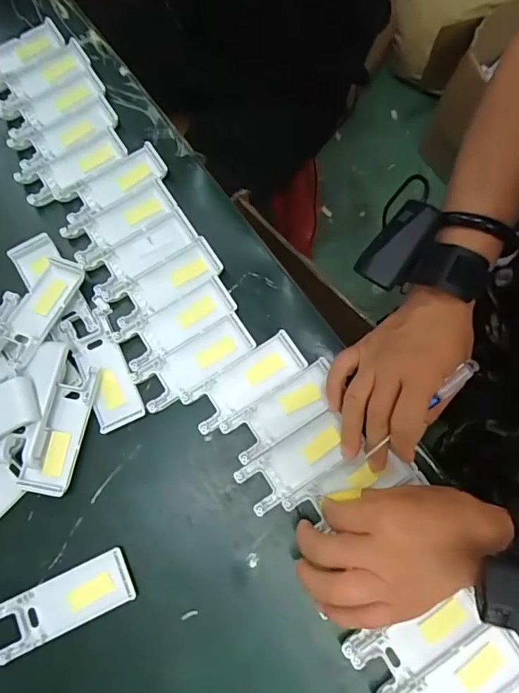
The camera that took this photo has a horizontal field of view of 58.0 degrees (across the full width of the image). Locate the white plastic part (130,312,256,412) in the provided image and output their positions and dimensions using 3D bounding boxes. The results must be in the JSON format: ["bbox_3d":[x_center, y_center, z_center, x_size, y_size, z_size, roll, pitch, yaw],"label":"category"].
[{"bbox_3d":[-0.057,0.012,0.407,0.103,0.011,0.037,-32,76,-8],"label":"white plastic part"}]

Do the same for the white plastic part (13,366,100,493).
[{"bbox_3d":[-0.161,0.067,0.383,0.036,0.018,0.101,10,74,4],"label":"white plastic part"}]

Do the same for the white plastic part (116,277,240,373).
[{"bbox_3d":[-0.073,-0.022,0.413,0.103,0.008,0.040,-33,76,-8],"label":"white plastic part"}]

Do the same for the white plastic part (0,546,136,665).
[{"bbox_3d":[-0.149,0.194,0.356,0.105,0.008,0.040,-24,72,-7],"label":"white plastic part"}]

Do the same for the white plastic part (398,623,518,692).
[{"bbox_3d":[0.145,0.243,0.337,0.102,0.007,0.040,-29,75,-7],"label":"white plastic part"}]

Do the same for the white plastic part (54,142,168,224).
[{"bbox_3d":[-0.144,-0.160,0.454,0.104,0.008,0.044,-31,76,-8],"label":"white plastic part"}]

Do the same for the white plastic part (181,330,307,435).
[{"bbox_3d":[-0.013,0.029,0.404,0.104,0.013,0.040,-33,76,-8],"label":"white plastic part"}]

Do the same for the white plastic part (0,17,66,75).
[{"bbox_3d":[-0.259,-0.308,0.493,0.104,0.008,0.045,-33,76,-8],"label":"white plastic part"}]

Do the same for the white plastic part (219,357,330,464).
[{"bbox_3d":[0.020,0.054,0.393,0.101,0.011,0.041,-32,76,-8],"label":"white plastic part"}]

